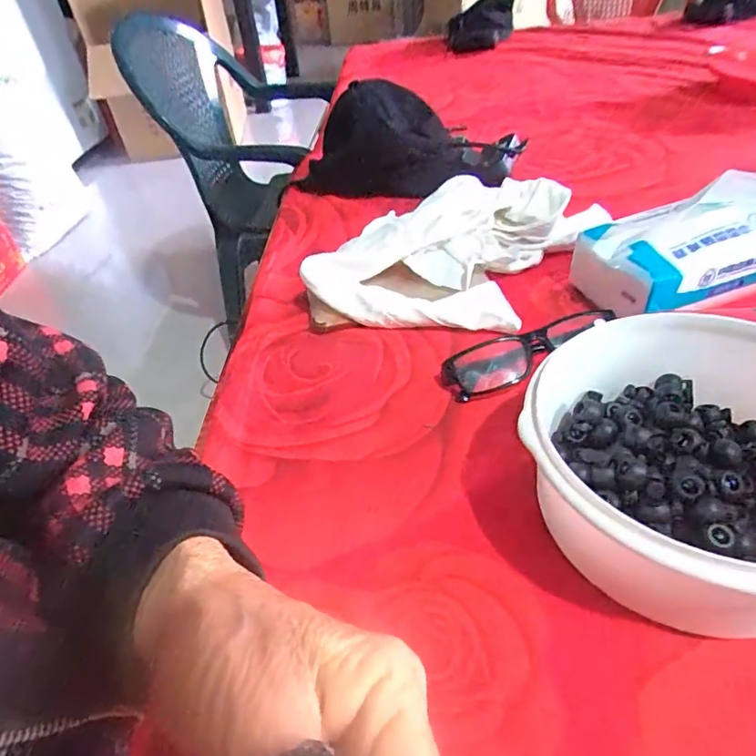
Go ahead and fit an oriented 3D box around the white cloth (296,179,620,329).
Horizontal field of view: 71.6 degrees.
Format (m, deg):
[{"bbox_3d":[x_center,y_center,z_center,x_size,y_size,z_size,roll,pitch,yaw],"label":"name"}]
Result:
[{"bbox_3d":[0.064,-0.118,0.478,0.181,0.063,0.228,23,48,31],"label":"white cloth"}]

